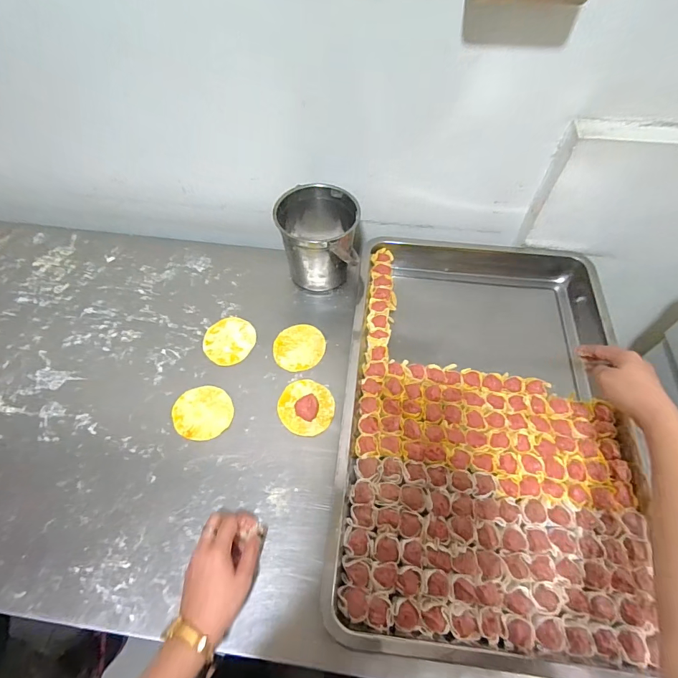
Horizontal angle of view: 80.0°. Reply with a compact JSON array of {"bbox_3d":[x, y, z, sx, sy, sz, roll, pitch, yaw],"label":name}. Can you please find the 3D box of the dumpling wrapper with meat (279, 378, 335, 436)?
[{"bbox_3d":[-0.048,0.094,0.590,0.080,0.026,0.088,1,58,-1],"label":"dumpling wrapper with meat"}]

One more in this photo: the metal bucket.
[{"bbox_3d":[-0.035,-0.169,0.691,0.130,0.140,0.118,10,58,5],"label":"metal bucket"}]

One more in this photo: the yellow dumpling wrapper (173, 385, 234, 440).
[{"bbox_3d":[-0.199,0.107,0.590,0.087,0.004,0.080,1,58,-1],"label":"yellow dumpling wrapper"}]

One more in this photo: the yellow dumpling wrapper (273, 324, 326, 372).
[{"bbox_3d":[-0.065,0.012,0.653,0.079,0.004,0.086,1,58,-1],"label":"yellow dumpling wrapper"}]

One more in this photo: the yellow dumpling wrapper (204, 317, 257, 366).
[{"bbox_3d":[-0.179,0.002,0.659,0.083,0.004,0.084,1,58,-1],"label":"yellow dumpling wrapper"}]

